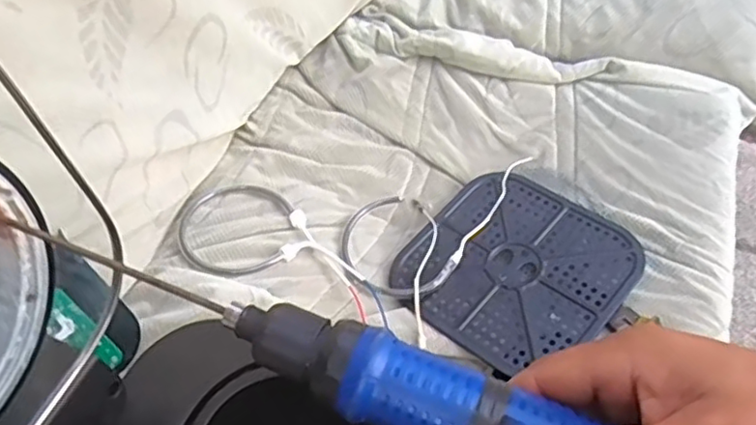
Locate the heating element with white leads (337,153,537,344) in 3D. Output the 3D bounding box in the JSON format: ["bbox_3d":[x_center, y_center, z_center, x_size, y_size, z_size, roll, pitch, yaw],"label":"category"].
[{"bbox_3d":[0.057,0.006,0.705,0.139,0.023,0.253,28,61,20],"label":"heating element with white leads"}]

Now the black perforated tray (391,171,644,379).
[{"bbox_3d":[0.146,0.057,0.677,0.211,0.028,0.211,36,65,25],"label":"black perforated tray"}]

